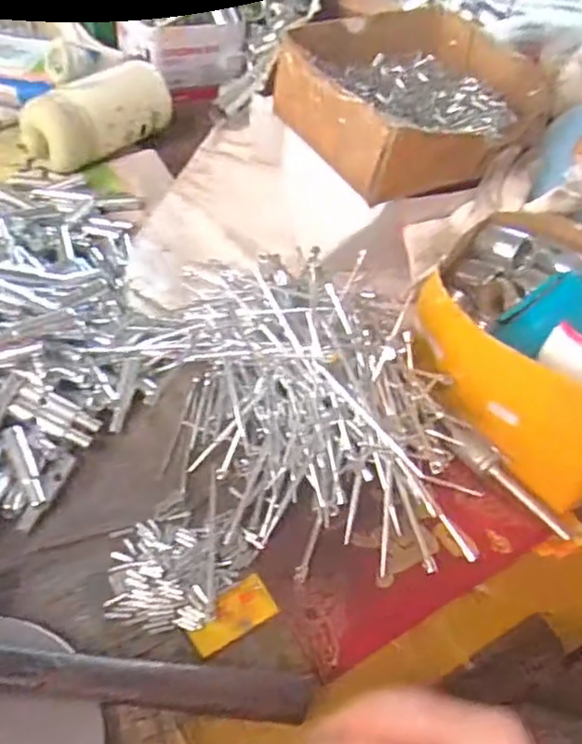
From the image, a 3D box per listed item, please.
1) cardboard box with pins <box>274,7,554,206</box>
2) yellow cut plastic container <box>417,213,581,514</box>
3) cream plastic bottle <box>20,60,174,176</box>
[{"bbox_3d":[0.092,-0.212,0.481,0.176,0.053,0.180,-18,53,-22],"label":"cardboard box with pins"},{"bbox_3d":[0.171,-0.015,0.400,0.139,0.088,0.179,-32,60,-29],"label":"yellow cut plastic container"},{"bbox_3d":[-0.183,-0.240,0.588,0.063,0.070,0.148,29,51,17],"label":"cream plastic bottle"}]

